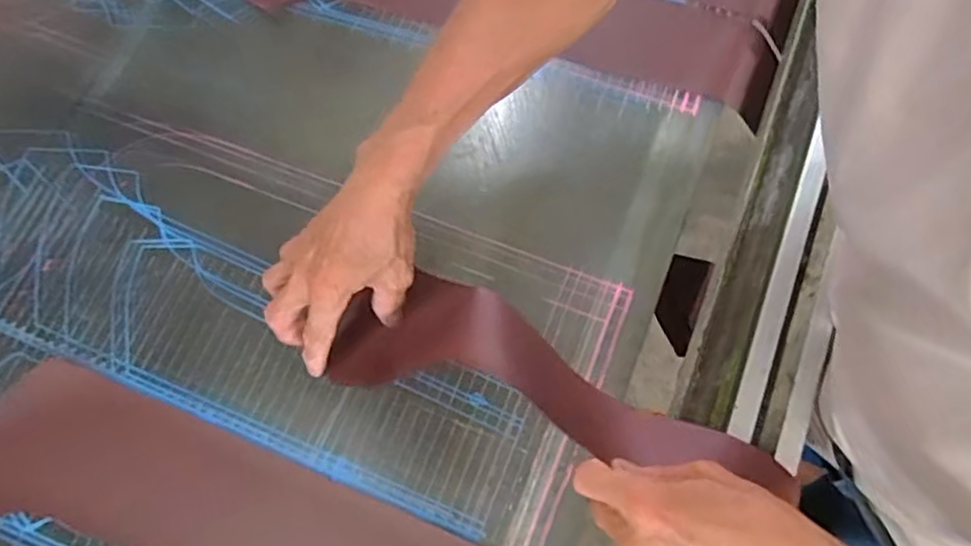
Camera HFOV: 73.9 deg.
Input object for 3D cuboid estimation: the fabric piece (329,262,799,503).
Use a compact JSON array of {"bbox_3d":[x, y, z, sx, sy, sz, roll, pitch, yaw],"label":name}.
[{"bbox_3d":[0.047,0.079,0.456,0.320,0.059,0.105,21,73,15],"label":"fabric piece"}]

